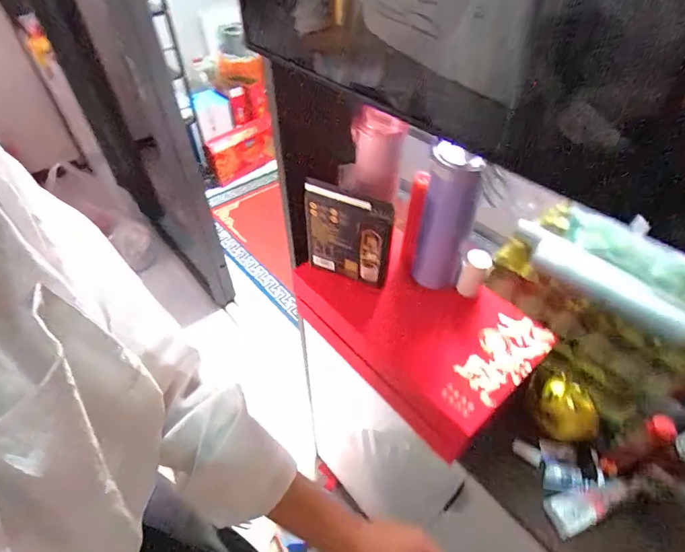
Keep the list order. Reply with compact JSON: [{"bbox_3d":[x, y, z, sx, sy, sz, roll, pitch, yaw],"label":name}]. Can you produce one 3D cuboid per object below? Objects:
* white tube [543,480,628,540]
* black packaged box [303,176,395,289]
[{"bbox_3d":[0.309,0.286,0.483,0.109,0.013,0.041,-15,48,-14],"label":"white tube"},{"bbox_3d":[0.006,-0.056,0.547,0.130,0.149,0.016,20,49,18],"label":"black packaged box"}]

